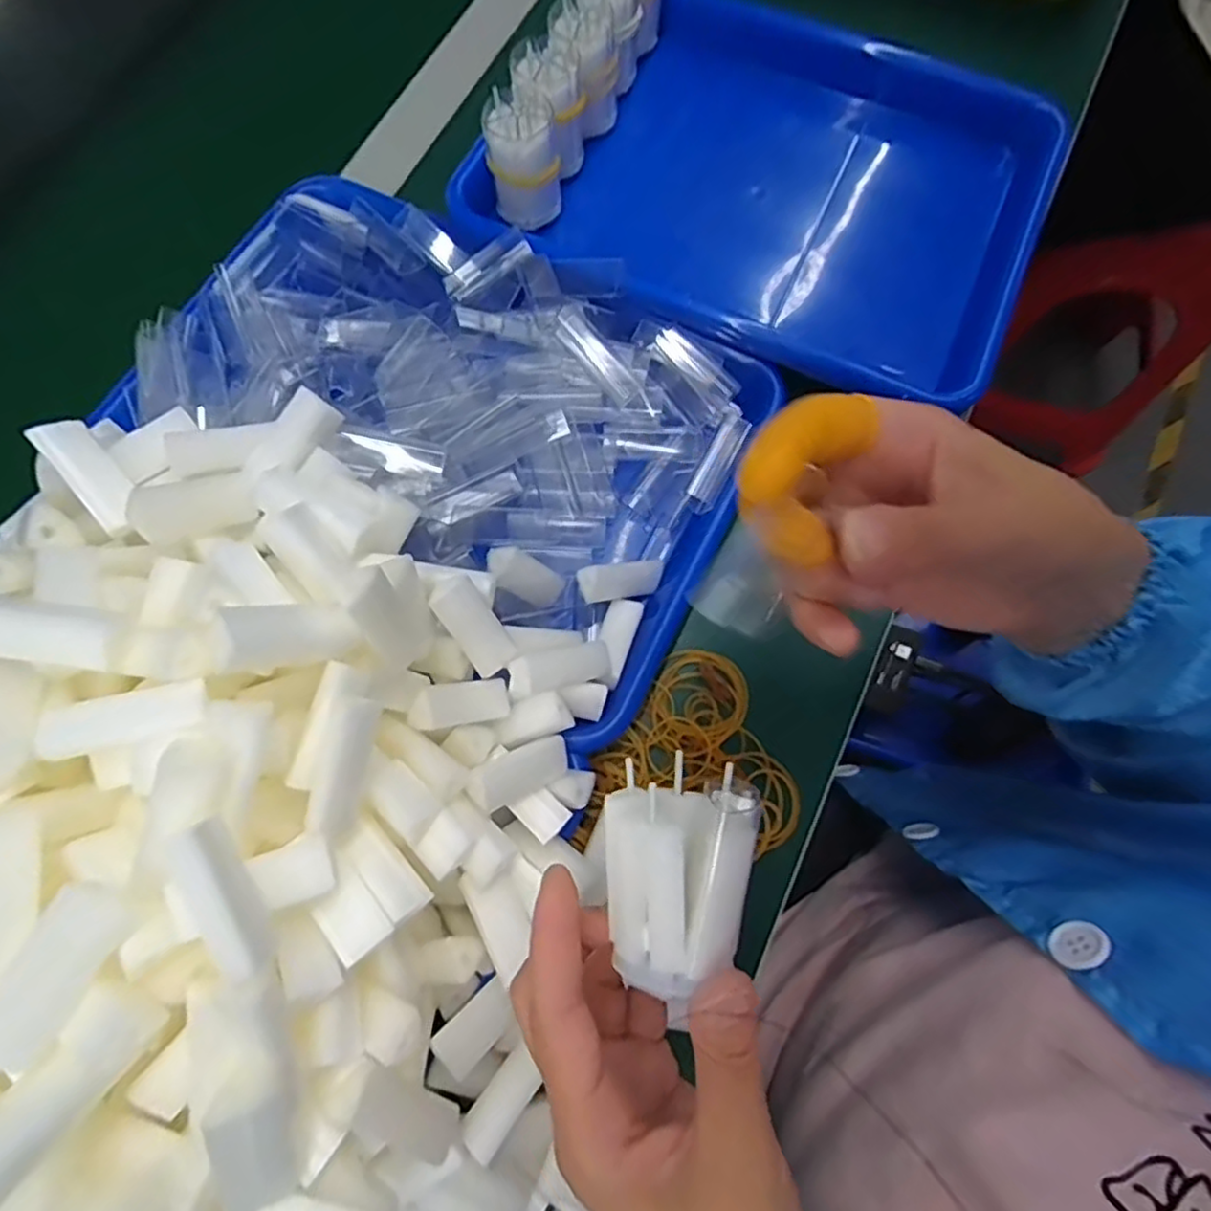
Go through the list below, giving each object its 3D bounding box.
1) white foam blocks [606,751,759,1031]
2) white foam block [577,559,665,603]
[{"bbox_3d":[0.022,0.088,0.218,0.045,0.026,0.071,9,74,3],"label":"white foam blocks"},{"bbox_3d":[0.009,-0.012,0.351,0.048,0.018,0.016,-6,71,-35],"label":"white foam block"}]

